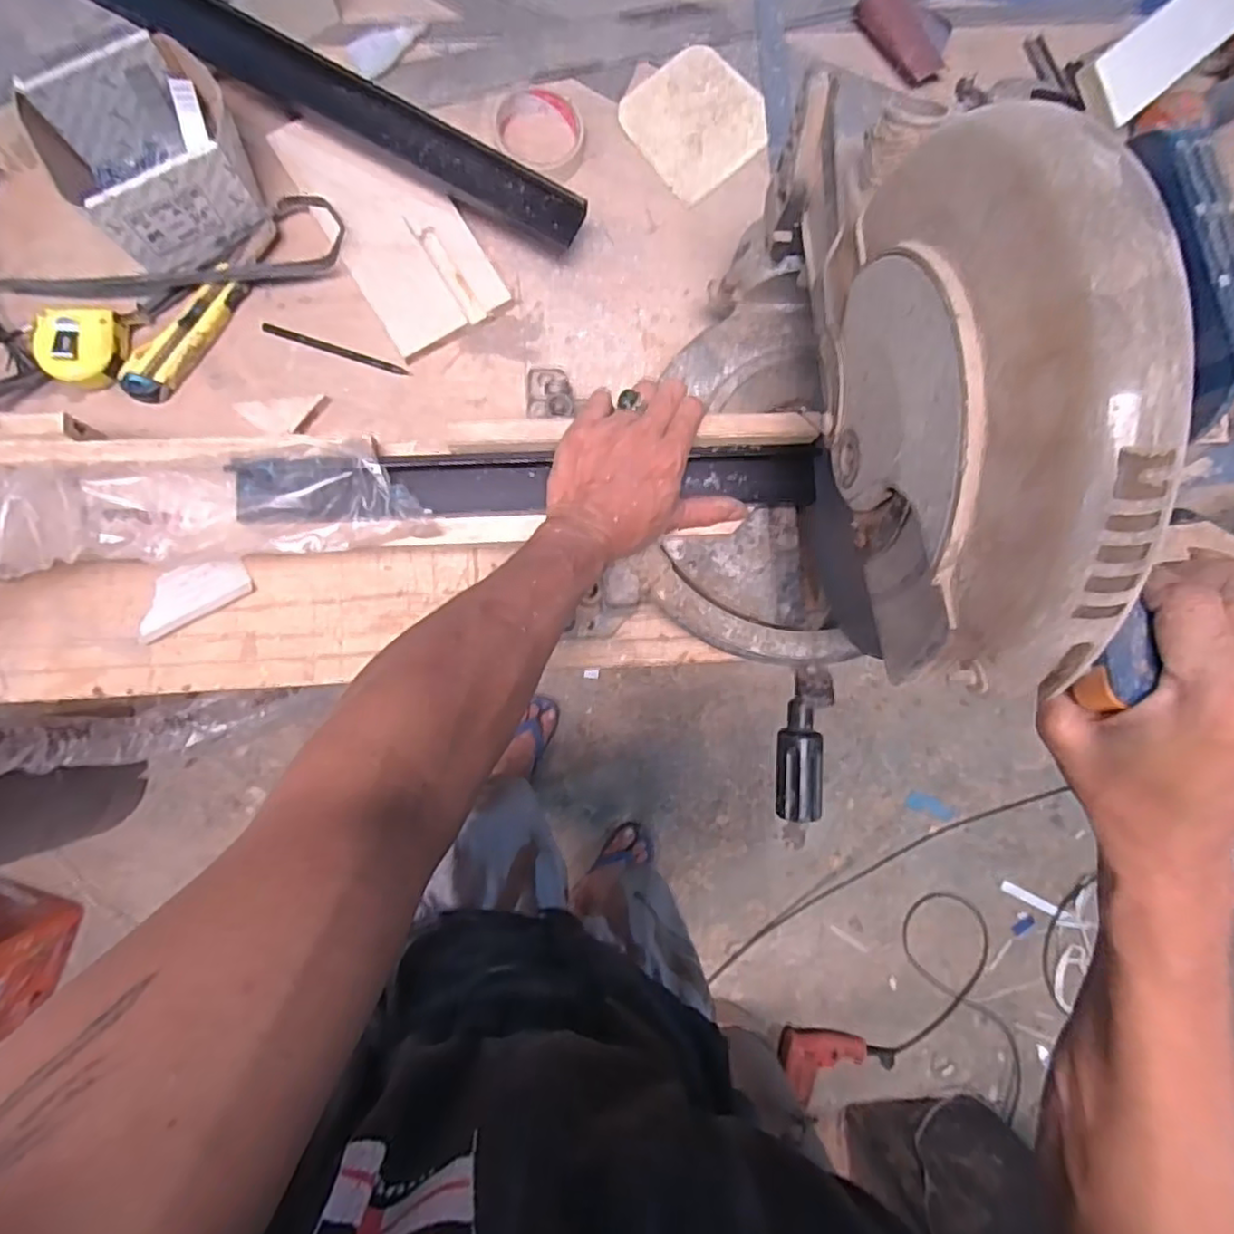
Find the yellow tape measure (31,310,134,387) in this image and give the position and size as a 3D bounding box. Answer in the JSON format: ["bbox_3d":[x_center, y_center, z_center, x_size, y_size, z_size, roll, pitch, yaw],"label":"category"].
[{"bbox_3d":[-0.466,-0.234,0.573,0.068,0.031,0.067,-6,86,-4],"label":"yellow tape measure"}]

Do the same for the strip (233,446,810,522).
[{"bbox_3d":[-0.053,-0.104,0.504,0.438,0.028,0.048,-4,86,-9],"label":"strip"}]

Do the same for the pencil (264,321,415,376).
[{"bbox_3d":[-0.261,-0.249,0.611,0.134,0.010,0.009,16,85,-2],"label":"pencil"}]

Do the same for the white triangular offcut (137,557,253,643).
[{"bbox_3d":[-0.380,-0.022,0.584,0.103,0.013,0.045,-29,88,-5],"label":"white triangular offcut"}]

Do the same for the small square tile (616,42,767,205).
[{"bbox_3d":[0.078,-0.498,0.655,0.133,0.004,0.127,-42,89,-6],"label":"small square tile"}]

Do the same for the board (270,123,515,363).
[{"bbox_3d":[-0.212,-0.370,0.613,0.118,0.010,0.237,-34,93,-6],"label":"board"}]

